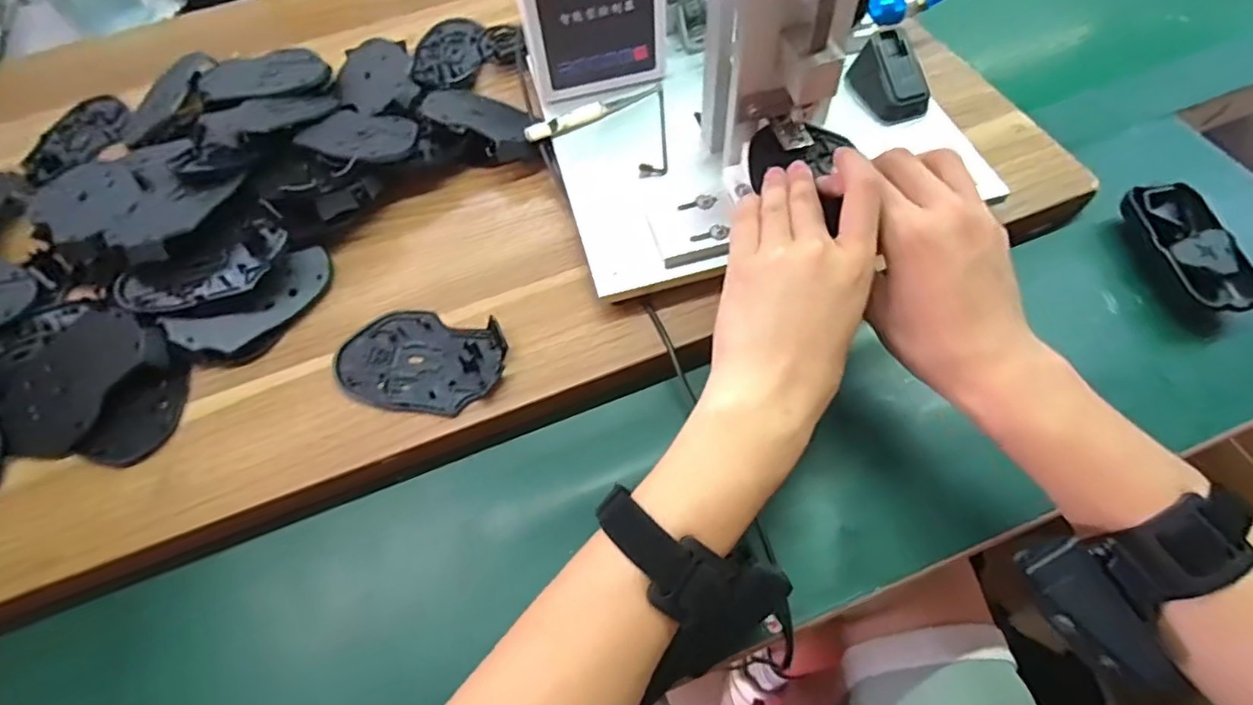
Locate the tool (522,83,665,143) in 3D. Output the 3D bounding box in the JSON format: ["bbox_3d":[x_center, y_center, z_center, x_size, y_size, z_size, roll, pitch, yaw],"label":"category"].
[{"bbox_3d":[-0.025,-0.195,0.491,0.119,0.009,0.014,-26,62,-11],"label":"tool"}]

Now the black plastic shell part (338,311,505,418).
[{"bbox_3d":[-0.141,0.004,0.411,0.112,0.014,0.072,9,61,9],"label":"black plastic shell part"}]

